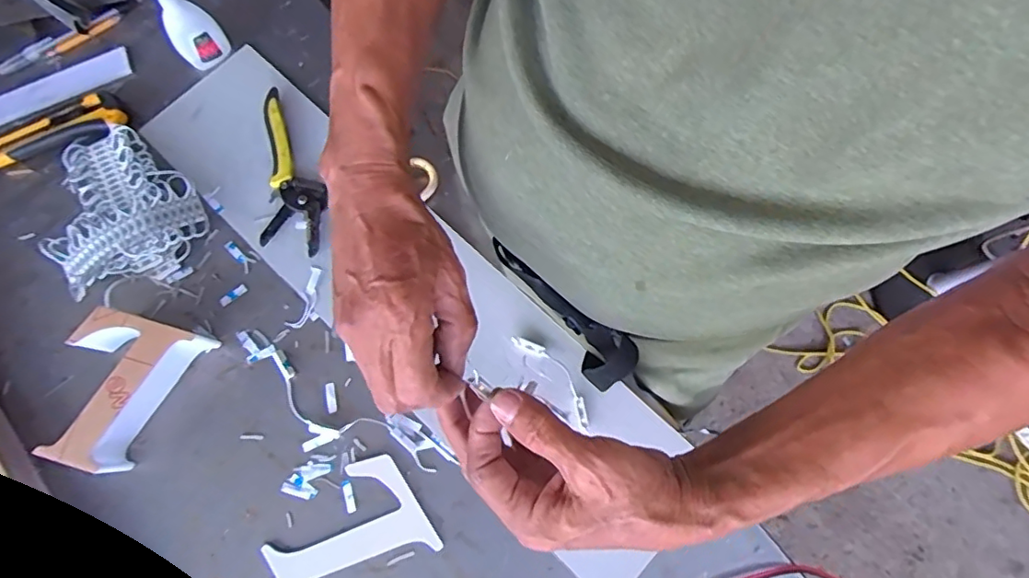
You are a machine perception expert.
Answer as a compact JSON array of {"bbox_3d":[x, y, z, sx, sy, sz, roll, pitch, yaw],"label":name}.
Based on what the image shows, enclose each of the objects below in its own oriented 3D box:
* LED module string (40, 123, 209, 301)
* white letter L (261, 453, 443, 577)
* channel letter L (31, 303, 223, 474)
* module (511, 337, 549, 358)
[{"bbox_3d":[-0.368,-0.074,0.507,0.126,0.031,0.153,-40,78,-9],"label":"LED module string"},{"bbox_3d":[-0.134,0.188,0.445,0.129,0.006,0.083,-20,76,-4],"label":"white letter L"},{"bbox_3d":[-0.329,0.077,0.459,0.088,0.046,0.131,29,78,8],"label":"channel letter L"},{"bbox_3d":[0.013,0.050,0.478,0.035,0.004,0.011,21,77,7],"label":"module"}]

